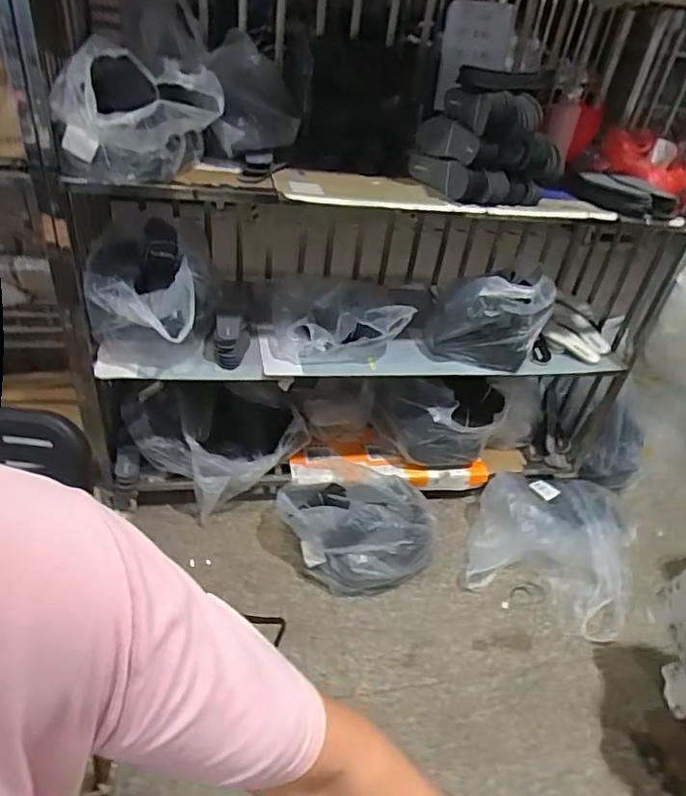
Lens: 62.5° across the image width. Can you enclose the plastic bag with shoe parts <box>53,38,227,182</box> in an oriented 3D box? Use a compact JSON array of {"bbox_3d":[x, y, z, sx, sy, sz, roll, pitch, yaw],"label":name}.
[{"bbox_3d":[-0.371,-0.513,1.047,0.296,0.205,0.217,-10,41,-22],"label":"plastic bag with shoe parts"}]

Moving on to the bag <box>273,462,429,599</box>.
[{"bbox_3d":[0.036,0.355,1.632,0.439,0.241,0.361,2,38,-7],"label":"bag"}]

